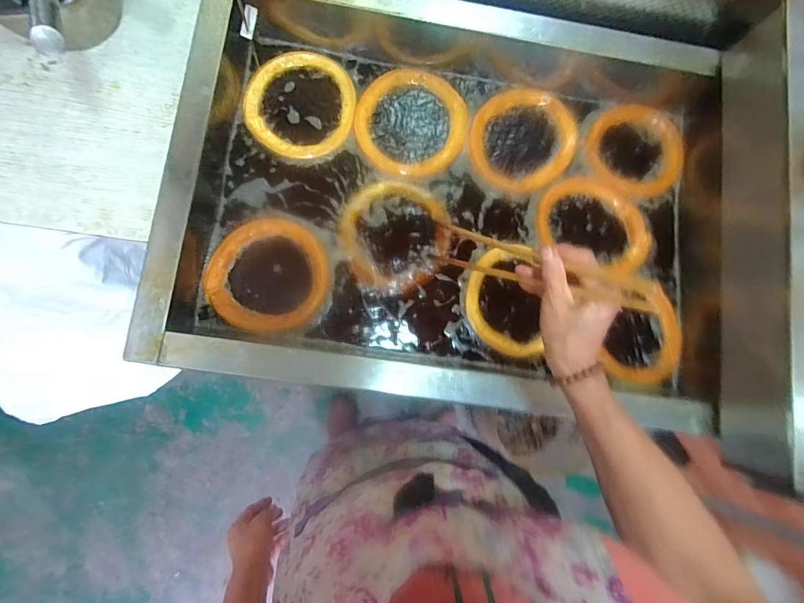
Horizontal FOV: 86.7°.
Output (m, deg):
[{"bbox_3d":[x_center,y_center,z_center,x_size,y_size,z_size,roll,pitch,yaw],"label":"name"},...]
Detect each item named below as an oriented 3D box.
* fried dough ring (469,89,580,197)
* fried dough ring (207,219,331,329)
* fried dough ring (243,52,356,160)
[{"bbox_3d":[0.199,-0.261,0.690,0.176,0.020,0.163,1,82,-5],"label":"fried dough ring"},{"bbox_3d":[-0.194,-0.041,0.622,0.170,0.015,0.164,1,82,-5],"label":"fried dough ring"},{"bbox_3d":[-0.161,-0.312,0.673,0.172,0.013,0.181,1,82,-5],"label":"fried dough ring"}]

